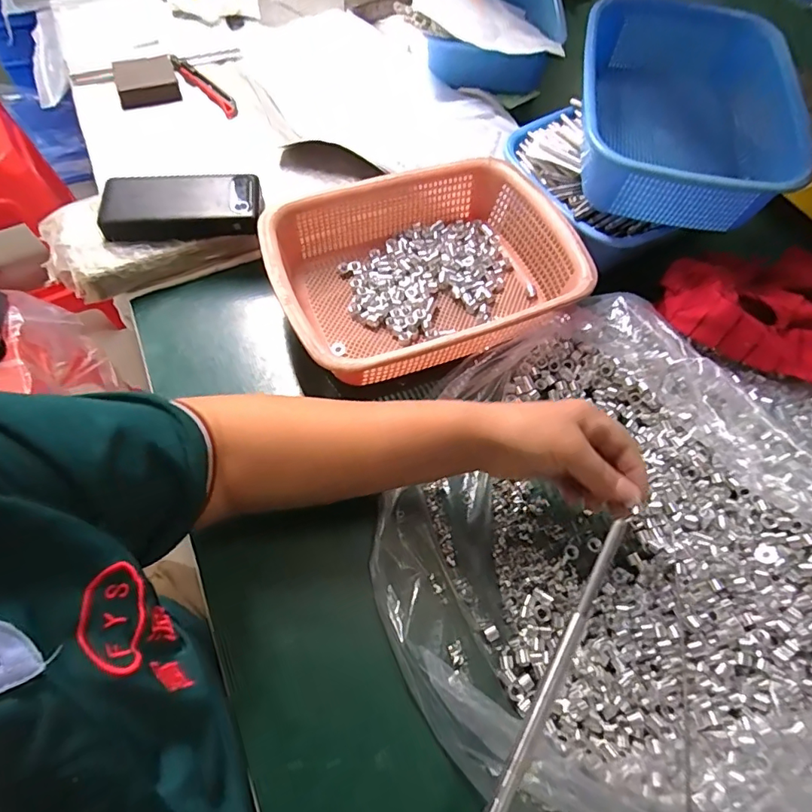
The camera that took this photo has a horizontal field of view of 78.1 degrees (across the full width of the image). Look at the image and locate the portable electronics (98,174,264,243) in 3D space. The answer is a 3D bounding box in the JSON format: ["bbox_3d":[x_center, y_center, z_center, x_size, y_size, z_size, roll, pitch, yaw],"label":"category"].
[{"bbox_3d":[-0.228,-0.206,0.515,0.150,0.025,0.071,-4,63,-6],"label":"portable electronics"}]

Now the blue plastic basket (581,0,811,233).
[{"bbox_3d":[0.279,-0.303,0.530,0.174,0.104,0.265,12,62,3],"label":"blue plastic basket"}]

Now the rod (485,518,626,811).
[{"bbox_3d":[0.090,0.163,0.303,0.008,0.006,0.202,27,79,13],"label":"rod"}]

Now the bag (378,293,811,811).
[{"bbox_3d":[0.219,0.119,0.377,0.442,0.073,0.426,33,65,15],"label":"bag"}]

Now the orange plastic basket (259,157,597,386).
[{"bbox_3d":[0.019,-0.136,0.505,0.287,0.075,0.211,-20,65,-13],"label":"orange plastic basket"}]

